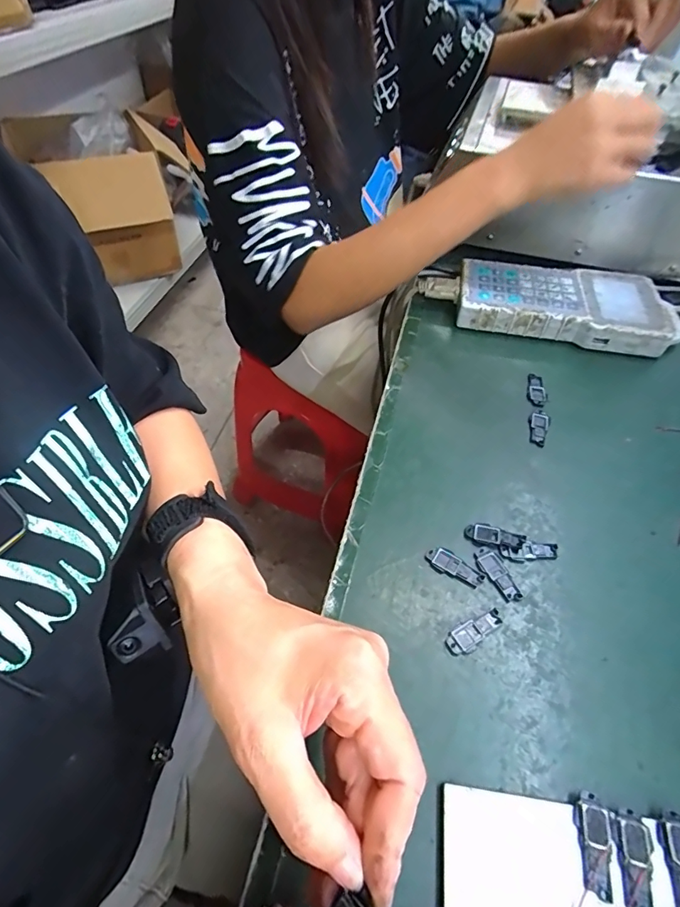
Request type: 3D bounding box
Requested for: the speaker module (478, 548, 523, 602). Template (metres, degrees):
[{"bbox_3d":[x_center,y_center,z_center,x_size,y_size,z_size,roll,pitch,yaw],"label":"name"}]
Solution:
[{"bbox_3d":[0.107,0.081,0.312,0.014,0.004,0.039,-19,54,-16],"label":"speaker module"}]

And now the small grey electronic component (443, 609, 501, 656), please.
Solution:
[{"bbox_3d":[0.084,0.111,0.289,0.041,0.004,0.016,-26,56,-21],"label":"small grey electronic component"}]

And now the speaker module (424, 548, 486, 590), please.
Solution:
[{"bbox_3d":[0.077,0.077,0.314,0.039,0.004,0.017,32,57,23],"label":"speaker module"}]

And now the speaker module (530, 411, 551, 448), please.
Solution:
[{"bbox_3d":[0.170,-0.021,0.398,0.017,0.006,0.036,21,54,15],"label":"speaker module"}]

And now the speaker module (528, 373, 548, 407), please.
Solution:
[{"bbox_3d":[0.180,-0.059,0.426,0.015,0.007,0.045,9,51,6],"label":"speaker module"}]

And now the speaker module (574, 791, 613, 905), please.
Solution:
[{"bbox_3d":[0.122,0.187,0.221,0.015,0.004,0.039,11,52,8],"label":"speaker module"}]

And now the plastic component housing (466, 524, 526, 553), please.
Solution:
[{"bbox_3d":[0.110,0.059,0.329,0.040,0.004,0.014,17,53,12],"label":"plastic component housing"}]

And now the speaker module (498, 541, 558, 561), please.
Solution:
[{"bbox_3d":[0.131,0.067,0.323,0.040,0.004,0.012,-1,51,-2],"label":"speaker module"}]

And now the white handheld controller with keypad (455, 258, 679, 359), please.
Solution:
[{"bbox_3d":[0.236,-0.153,0.485,0.220,0.034,0.101,9,51,6],"label":"white handheld controller with keypad"}]

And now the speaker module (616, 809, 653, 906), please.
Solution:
[{"bbox_3d":[0.139,0.191,0.216,0.014,0.004,0.038,14,52,10],"label":"speaker module"}]

